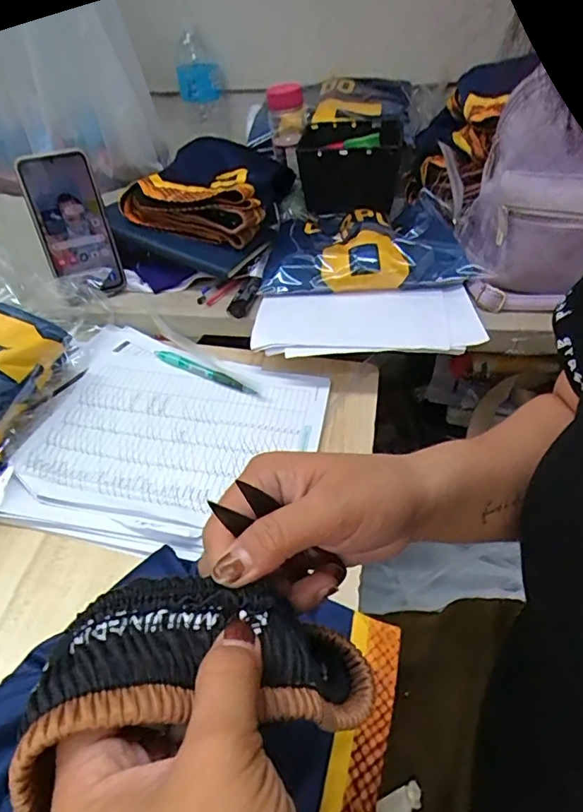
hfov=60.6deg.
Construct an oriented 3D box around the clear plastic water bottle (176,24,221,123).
[{"bbox_3d":[-0.169,-0.607,0.915,0.084,0.119,0.083,-5,44,-4],"label":"clear plastic water bottle"}]

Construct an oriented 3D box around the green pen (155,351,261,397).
[{"bbox_3d":[-0.102,-0.042,0.581,0.142,0.013,0.016,21,48,20],"label":"green pen"}]

